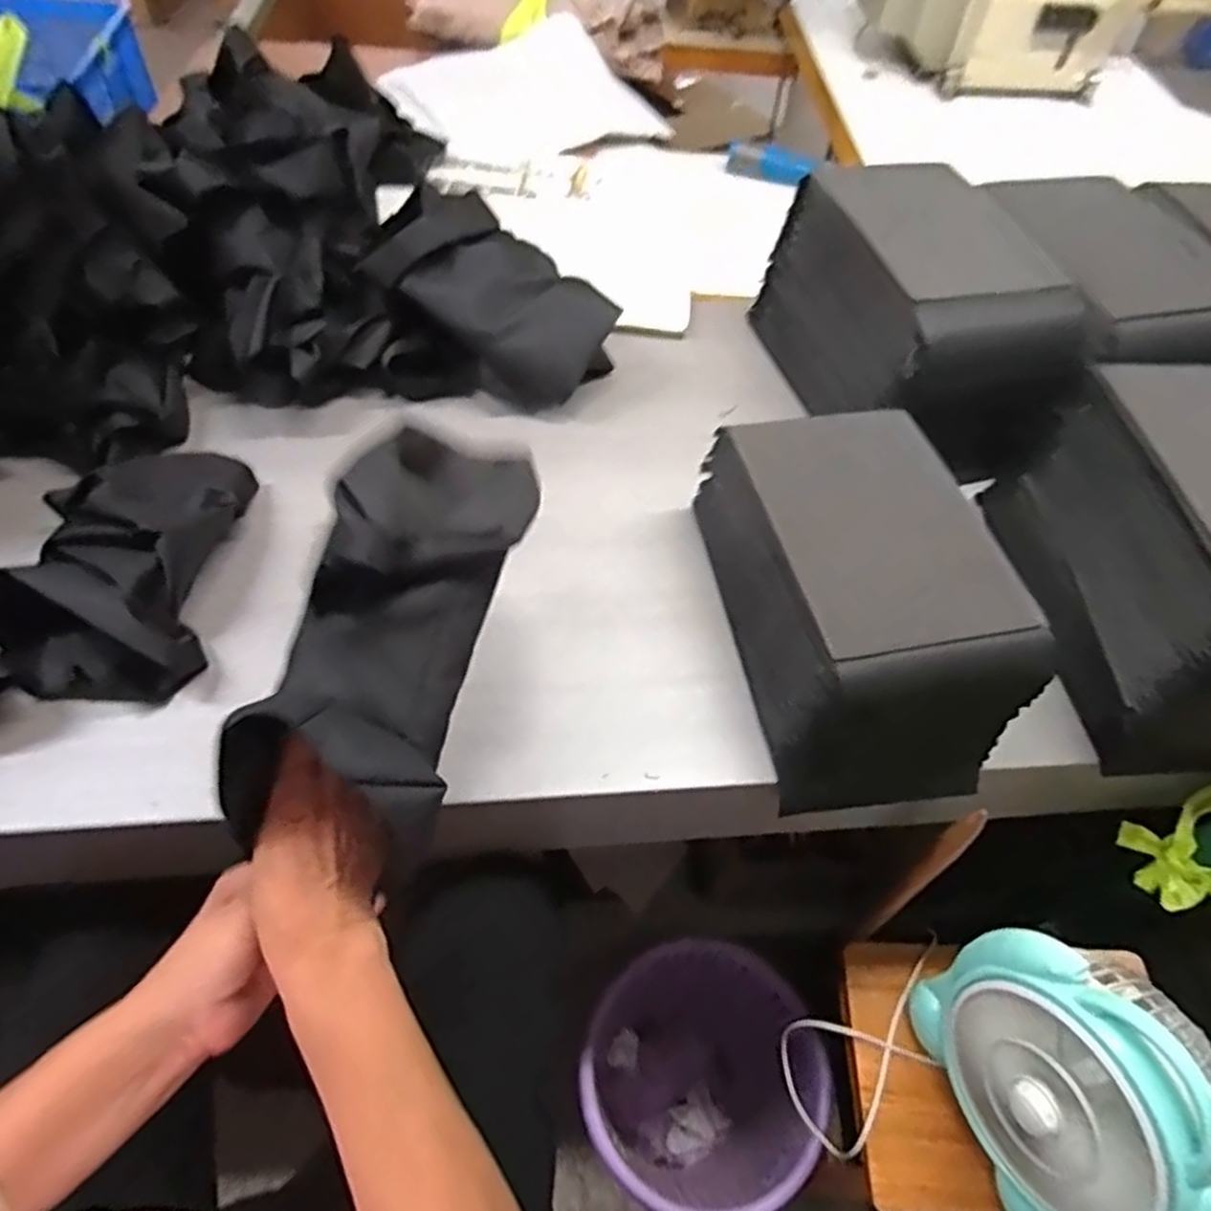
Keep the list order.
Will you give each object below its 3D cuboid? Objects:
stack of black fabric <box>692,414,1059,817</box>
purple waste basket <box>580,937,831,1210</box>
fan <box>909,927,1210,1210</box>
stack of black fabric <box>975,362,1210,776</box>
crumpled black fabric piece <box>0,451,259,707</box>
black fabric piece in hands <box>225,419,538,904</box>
[{"bbox_3d":[0.194,-0.014,0.597,0.174,0.130,0.295,-7,56,-9],"label":"stack of black fabric"},{"bbox_3d":[0.108,0.601,0.970,0.258,0.296,0.268,2,56,-3],"label":"purple waste basket"},{"bbox_3d":[0.393,0.395,0.635,0.120,0.217,0.238,-13,58,-13],"label":"fan"},{"bbox_3d":[0.452,-0.036,0.596,0.170,0.174,0.274,0,56,-5],"label":"stack of black fabric"},{"bbox_3d":[-0.381,-0.036,0.605,0.148,0.081,0.221,1,56,-4],"label":"crumpled black fabric piece"},{"bbox_3d":[-0.120,0.000,0.438,0.110,0.081,0.271,13,67,4],"label":"black fabric piece in hands"}]

